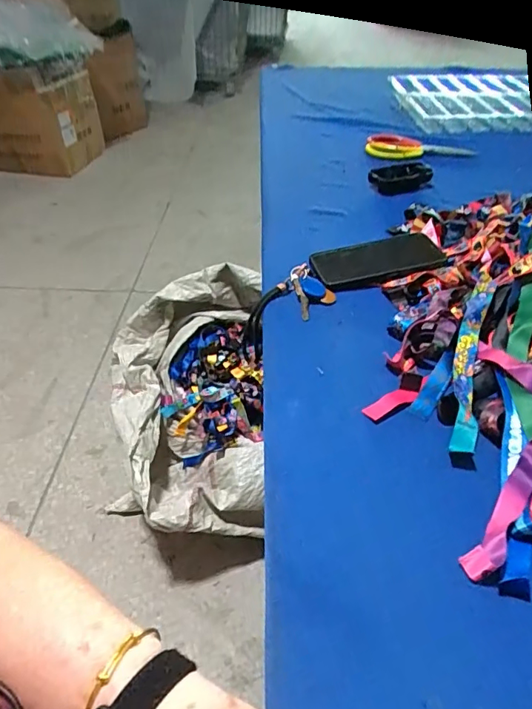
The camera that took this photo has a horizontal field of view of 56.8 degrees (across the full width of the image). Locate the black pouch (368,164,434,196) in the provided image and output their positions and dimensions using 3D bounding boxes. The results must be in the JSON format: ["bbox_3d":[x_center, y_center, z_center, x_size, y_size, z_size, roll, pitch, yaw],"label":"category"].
[{"bbox_3d":[0.231,-0.301,0.840,0.112,0.033,0.048,-13,43,-8],"label":"black pouch"}]

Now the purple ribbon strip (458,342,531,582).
[{"bbox_3d":[0.214,0.073,0.410,0.075,0.037,0.240,13,44,15],"label":"purple ribbon strip"}]

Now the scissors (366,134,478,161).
[{"bbox_3d":[0.307,-0.414,0.988,0.215,0.014,0.081,5,51,1],"label":"scissors"}]

